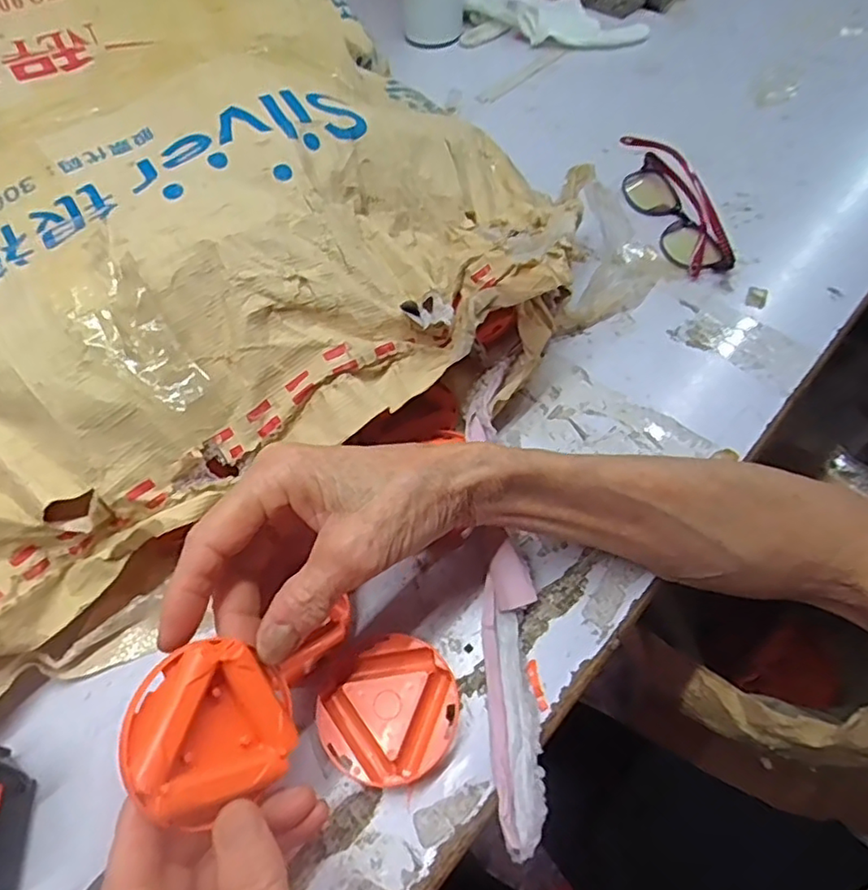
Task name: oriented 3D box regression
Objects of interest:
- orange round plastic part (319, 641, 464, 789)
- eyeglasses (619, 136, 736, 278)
[{"bbox_3d":[-0.020,0.124,0.284,0.062,0.016,0.058,-2,56,3],"label":"orange round plastic part"},{"bbox_3d":[0.180,-0.187,0.457,0.034,0.047,0.131,-14,56,-5],"label":"eyeglasses"}]

